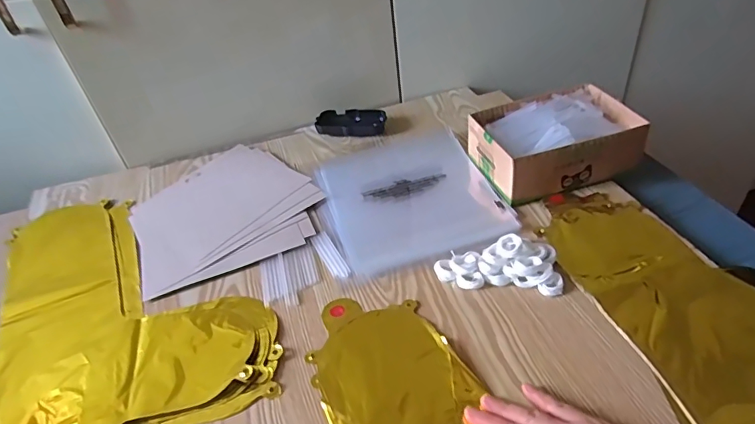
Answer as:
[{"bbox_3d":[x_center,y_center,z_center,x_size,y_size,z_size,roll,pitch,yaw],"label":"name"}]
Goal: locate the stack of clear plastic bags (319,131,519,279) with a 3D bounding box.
[{"bbox_3d":[0.038,-0.030,0.638,0.206,0.012,0.247,-16,40,-10],"label":"stack of clear plastic bags"}]

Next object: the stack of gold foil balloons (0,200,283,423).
[{"bbox_3d":[-0.292,0.093,0.549,0.255,0.010,0.418,-25,43,-20],"label":"stack of gold foil balloons"}]

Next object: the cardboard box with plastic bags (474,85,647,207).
[{"bbox_3d":[0.223,-0.090,0.623,0.187,0.074,0.132,-13,40,-7],"label":"cardboard box with plastic bags"}]

